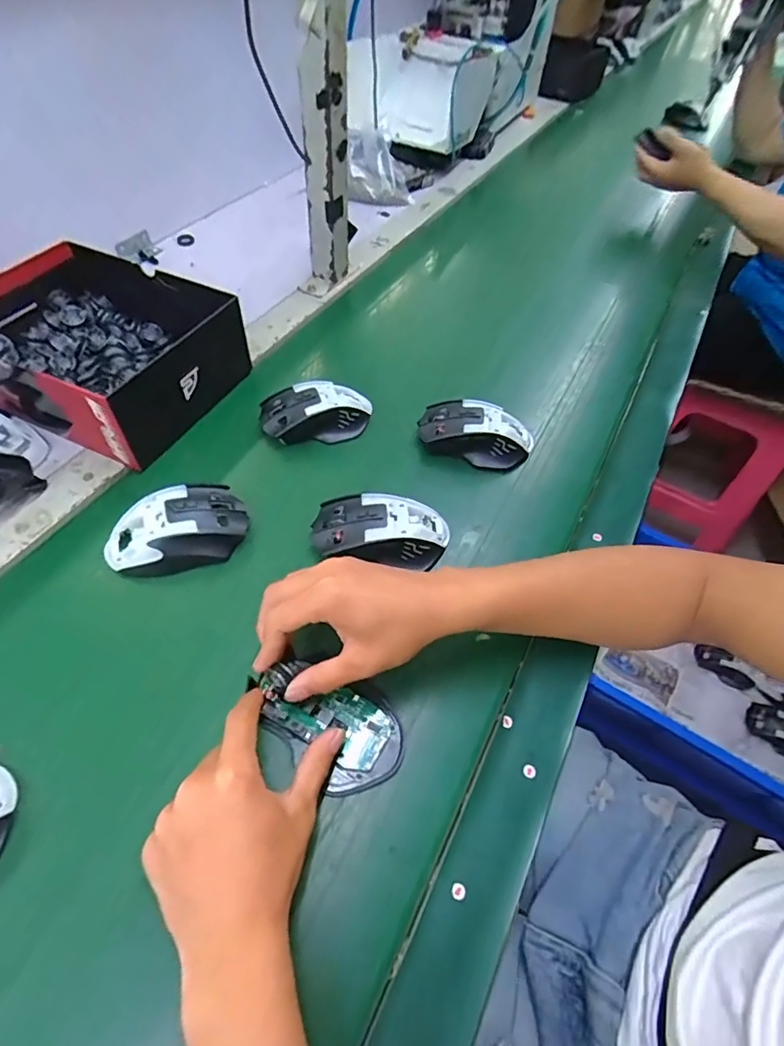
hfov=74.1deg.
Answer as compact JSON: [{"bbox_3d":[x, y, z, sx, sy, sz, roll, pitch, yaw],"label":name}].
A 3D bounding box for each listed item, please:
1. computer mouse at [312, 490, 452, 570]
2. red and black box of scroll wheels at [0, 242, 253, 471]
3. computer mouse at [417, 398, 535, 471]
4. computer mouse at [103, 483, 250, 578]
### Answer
[{"bbox_3d":[-0.009,0.007,0.451,0.115,0.040,0.059,4,53,-2],"label":"computer mouse"},{"bbox_3d":[-0.305,-0.180,0.542,0.250,0.085,0.190,22,54,11],"label":"red and black box of scroll wheels"},{"bbox_3d":[0.087,-0.093,0.528,0.114,0.034,0.056,12,53,4],"label":"computer mouse"},{"bbox_3d":[-0.182,0.008,0.439,0.113,0.038,0.069,-21,58,-20],"label":"computer mouse"}]

